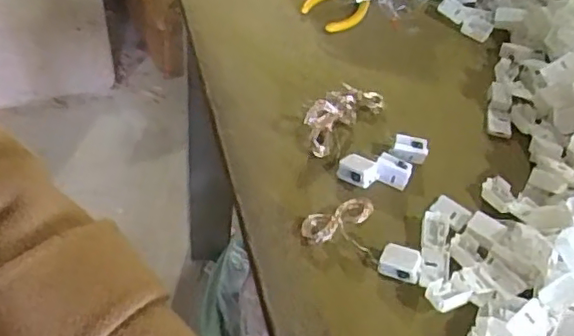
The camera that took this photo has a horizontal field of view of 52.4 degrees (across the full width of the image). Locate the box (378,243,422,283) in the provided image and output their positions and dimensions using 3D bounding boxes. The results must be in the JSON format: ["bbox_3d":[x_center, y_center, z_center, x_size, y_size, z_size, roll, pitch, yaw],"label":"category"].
[{"bbox_3d":[0.075,0.063,0.387,0.026,0.017,0.019,24,53,11],"label":"box"}]

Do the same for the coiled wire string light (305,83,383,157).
[{"bbox_3d":[0.041,-0.047,0.457,0.036,0.032,0.079,39,57,21],"label":"coiled wire string light"}]

